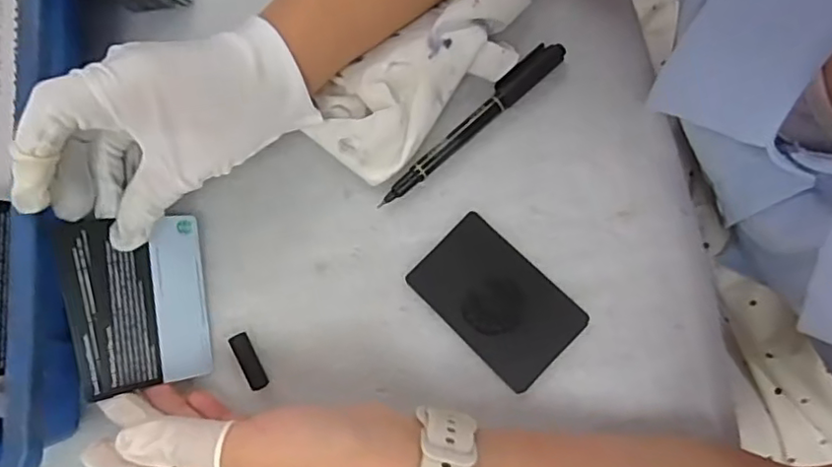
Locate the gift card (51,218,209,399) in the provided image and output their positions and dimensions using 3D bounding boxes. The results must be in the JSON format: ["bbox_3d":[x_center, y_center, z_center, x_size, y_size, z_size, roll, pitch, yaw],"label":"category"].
[{"bbox_3d":[-0.140,0.035,0.303,0.065,0.006,0.083,-8,86,-37],"label":"gift card"}]

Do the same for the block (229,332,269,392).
[{"bbox_3d":[-0.088,0.067,0.315,0.010,0.004,0.031,-28,80,-4],"label":"block"}]

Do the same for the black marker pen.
[{"bbox_3d":[0.033,-0.061,0.333,0.129,0.009,0.015,-43,82,-6],"label":"black marker pen"}]

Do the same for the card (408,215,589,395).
[{"bbox_3d":[0.043,0.035,0.319,0.085,0.004,0.055,44,83,8],"label":"card"}]

